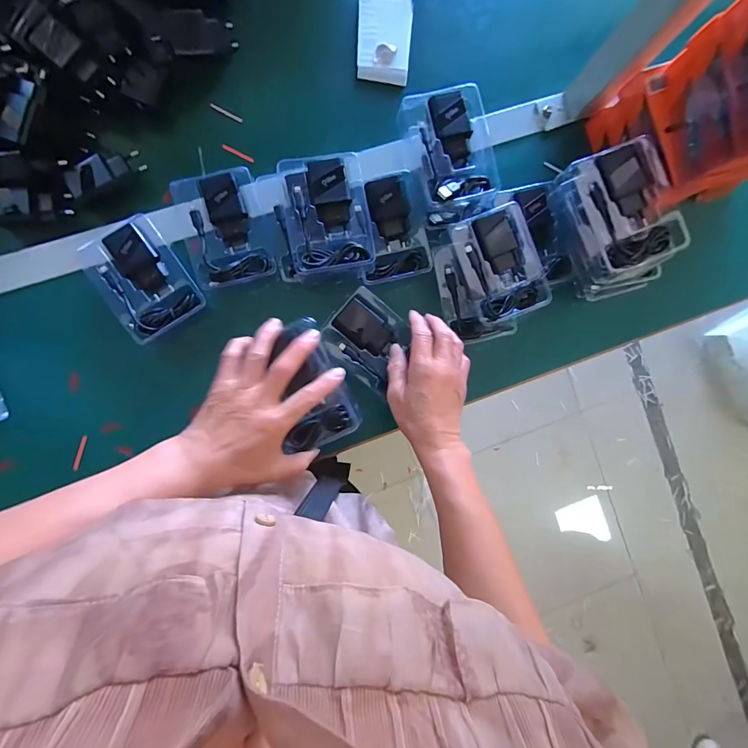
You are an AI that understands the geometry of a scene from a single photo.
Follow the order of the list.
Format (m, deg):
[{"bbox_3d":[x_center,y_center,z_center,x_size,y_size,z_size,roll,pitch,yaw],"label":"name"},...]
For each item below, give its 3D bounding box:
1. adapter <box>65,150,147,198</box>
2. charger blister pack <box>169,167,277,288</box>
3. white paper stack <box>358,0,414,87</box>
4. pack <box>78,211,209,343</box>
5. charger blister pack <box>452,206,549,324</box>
[{"bbox_3d":[-0.297,-0.223,0.419,0.078,0.022,0.031,-34,93,-5],"label":"adapter"},{"bbox_3d":[-0.167,-0.163,0.433,0.087,0.031,0.118,-16,92,-6],"label":"charger blister pack"},{"bbox_3d":[0.014,-0.415,0.466,0.065,0.017,0.103,3,90,-6],"label":"white paper stack"},{"bbox_3d":[-0.255,-0.103,0.421,0.087,0.026,0.122,-36,93,-5],"label":"pack"},{"bbox_3d":[0.144,-0.124,0.439,0.082,0.039,0.121,-21,92,-6],"label":"charger blister pack"}]

